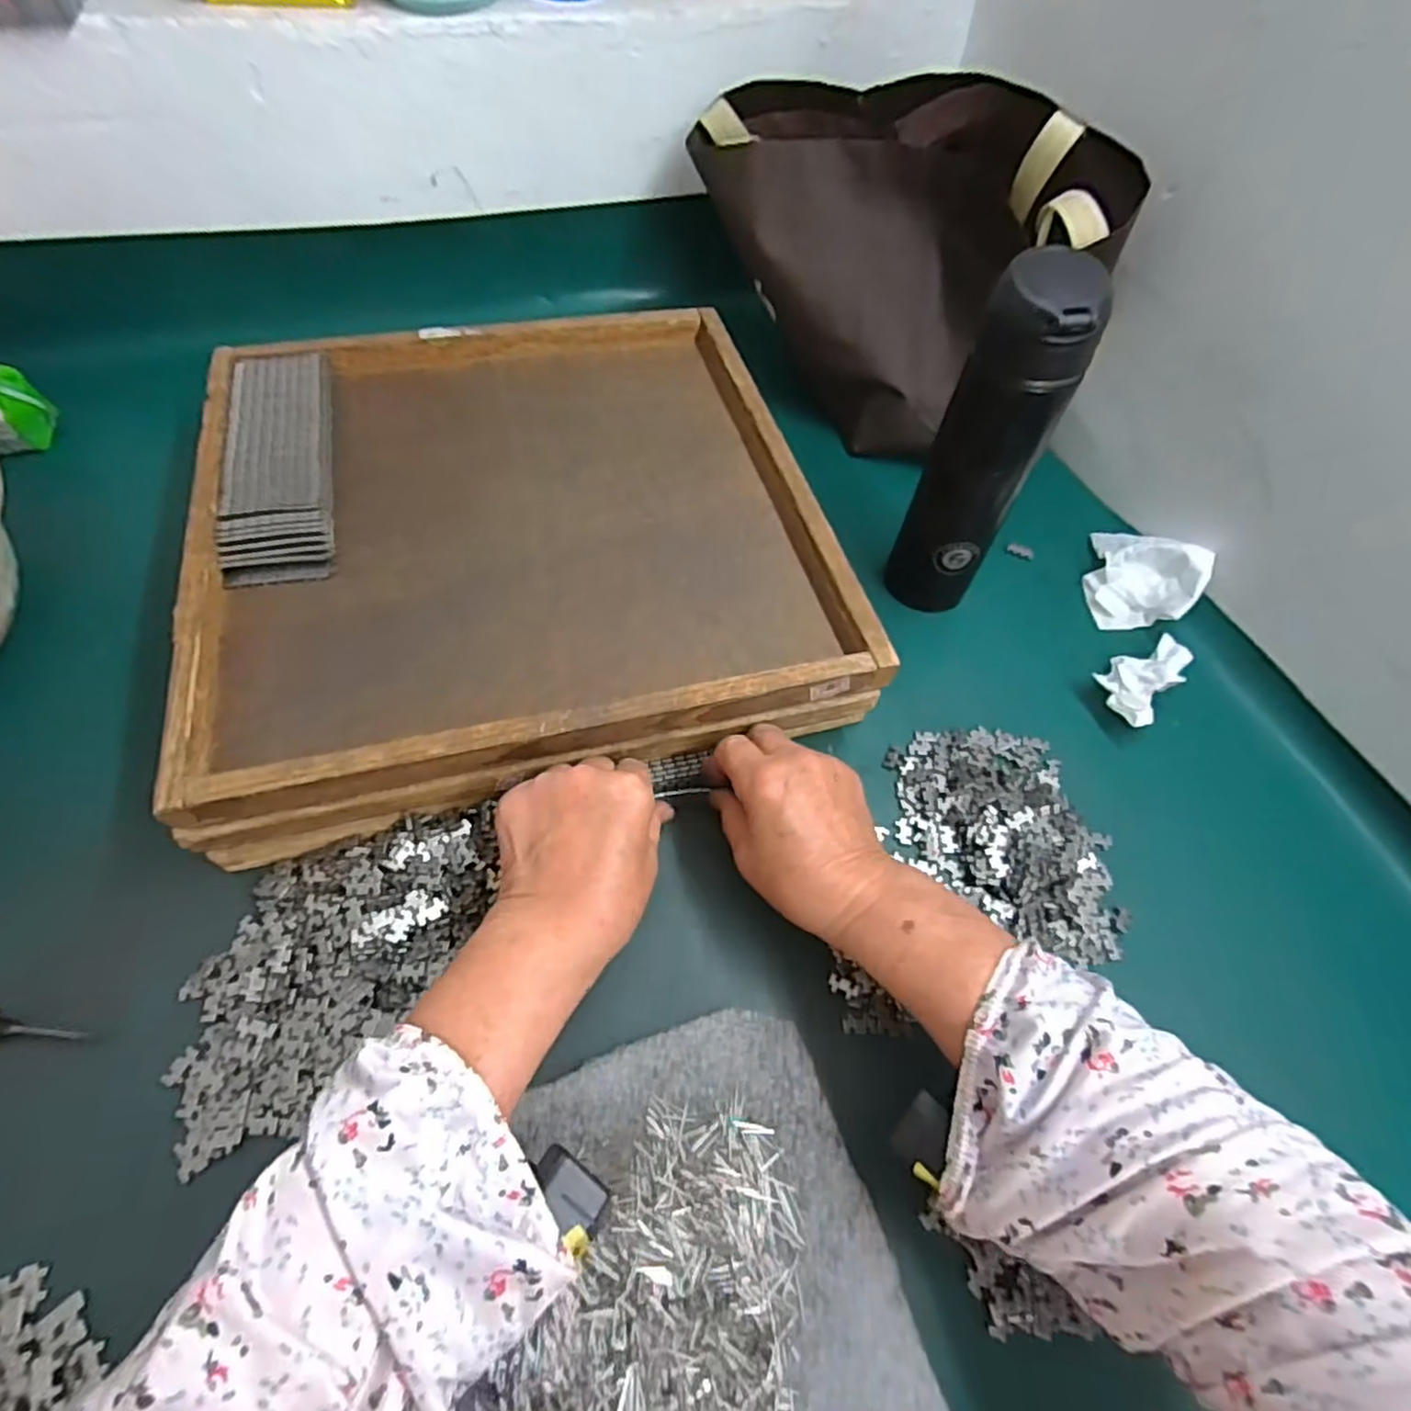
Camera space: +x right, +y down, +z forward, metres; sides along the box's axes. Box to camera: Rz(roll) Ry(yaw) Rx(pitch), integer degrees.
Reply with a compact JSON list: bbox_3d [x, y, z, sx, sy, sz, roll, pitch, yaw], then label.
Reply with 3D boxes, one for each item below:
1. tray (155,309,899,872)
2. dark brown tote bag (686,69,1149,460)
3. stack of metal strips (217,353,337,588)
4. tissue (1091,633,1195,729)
[{"bbox_3d":[-0.131,-0.125,0.507,0.396,0.078,0.403,-11,57,-12],"label":"tray"},{"bbox_3d":[0.136,-0.381,0.600,0.126,0.215,0.356,-37,66,-26],"label":"dark brown tote bag"},{"bbox_3d":[-0.294,-0.172,0.490,0.065,0.022,0.219,-11,57,-12],"label":"stack of metal strips"},{"bbox_3d":[0.307,-0.020,0.496,0.083,0.024,0.044,-34,64,-25],"label":"tissue"}]

